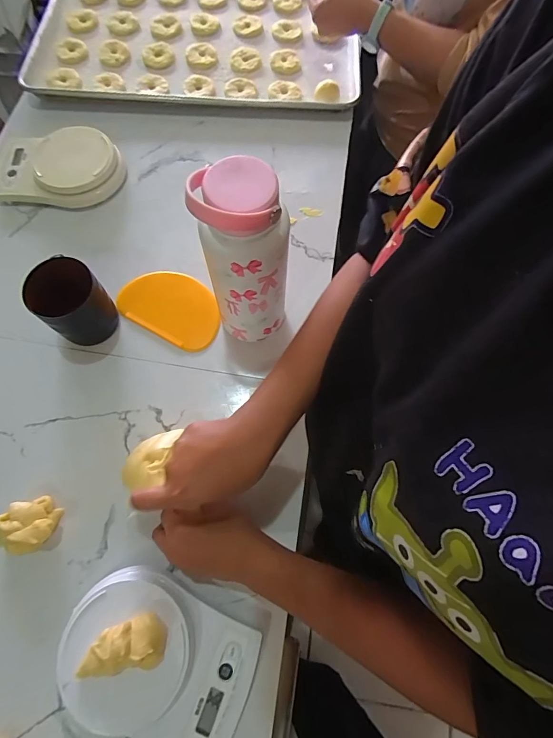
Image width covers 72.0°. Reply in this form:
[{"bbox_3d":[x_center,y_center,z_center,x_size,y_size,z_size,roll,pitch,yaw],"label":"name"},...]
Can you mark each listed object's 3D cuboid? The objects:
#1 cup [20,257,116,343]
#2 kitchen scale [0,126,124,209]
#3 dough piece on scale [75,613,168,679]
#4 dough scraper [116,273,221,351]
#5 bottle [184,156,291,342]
[{"bbox_3d":[-0.259,-0.083,0.490,0.077,0.097,0.073,1,70,-2],"label":"cup"},{"bbox_3d":[-0.347,-0.321,0.598,0.205,0.034,0.129,-1,70,-3],"label":"kitchen scale"},{"bbox_3d":[-0.148,0.264,0.357,0.081,0.033,0.041,-13,71,-6],"label":"dough piece on scale"},{"bbox_3d":[-0.148,-0.092,0.544,0.148,0.005,0.099,28,71,7],"label":"dough scraper"},{"bbox_3d":[-0.034,-0.111,0.427,0.084,0.244,0.070,-4,70,-3],"label":"bottle"}]

